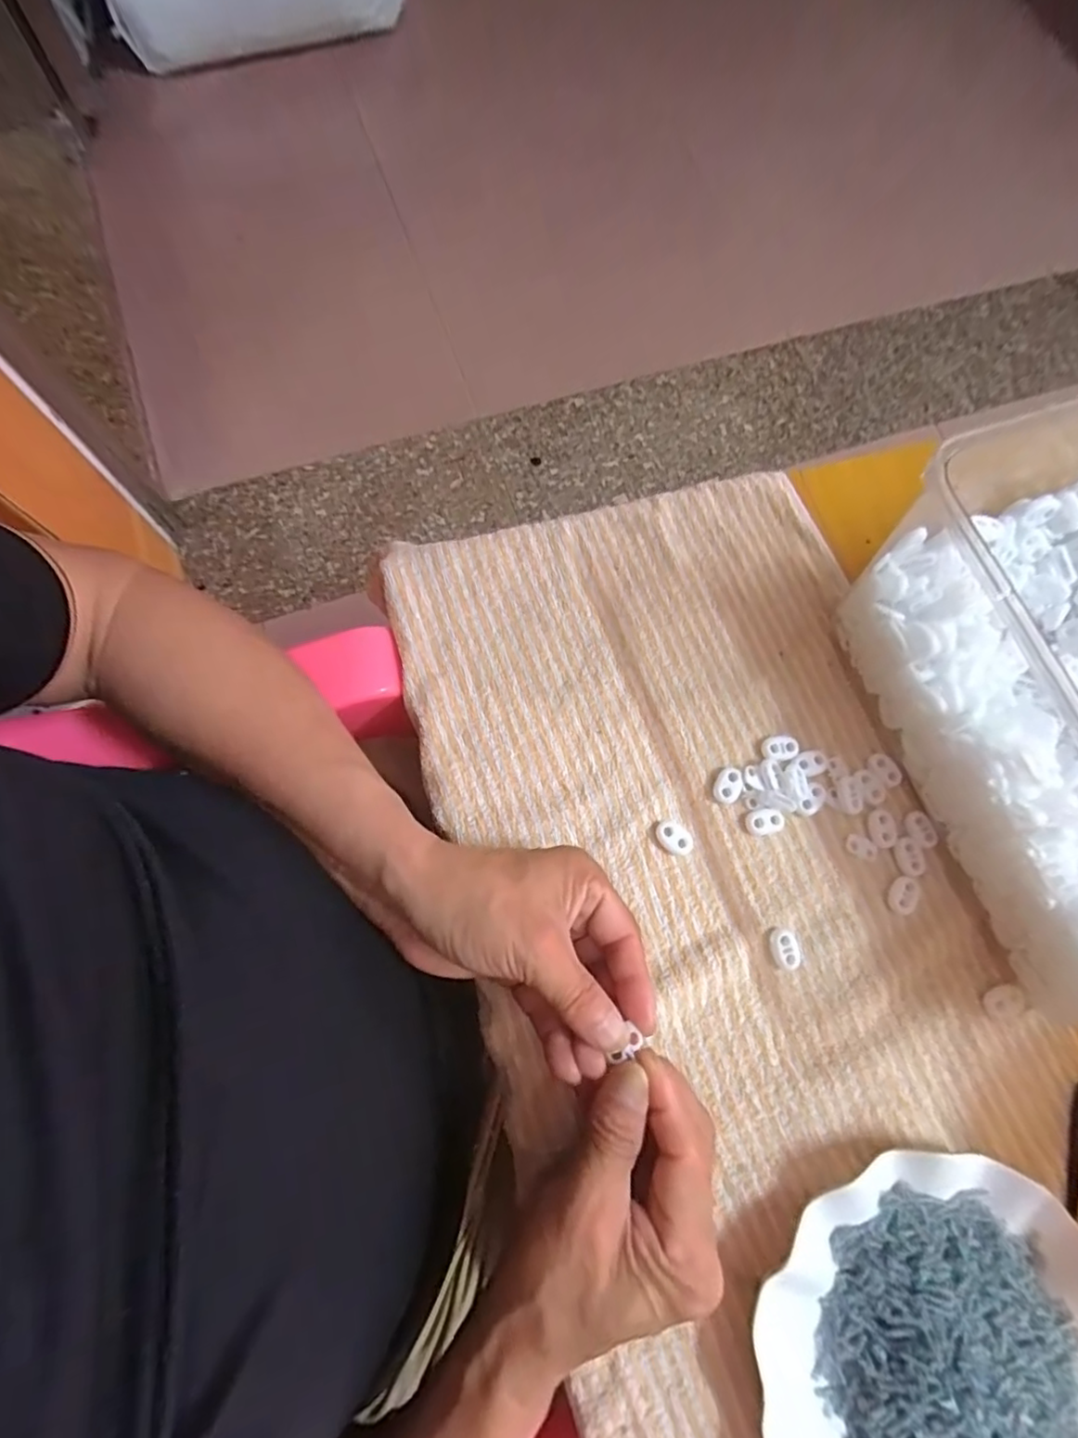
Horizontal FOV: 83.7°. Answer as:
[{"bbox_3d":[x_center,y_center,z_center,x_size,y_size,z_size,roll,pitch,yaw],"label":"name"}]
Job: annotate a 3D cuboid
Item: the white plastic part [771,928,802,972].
[{"bbox_3d":[0.138,0.129,0.336,0.016,0.007,0.022,-3,75,-4],"label":"white plastic part"}]

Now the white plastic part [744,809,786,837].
[{"bbox_3d":[0.134,0.061,0.355,0.022,0.007,0.015,-15,76,-7],"label":"white plastic part"}]

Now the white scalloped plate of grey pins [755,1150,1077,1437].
[{"bbox_3d":[0.193,0.307,0.279,0.178,0.025,0.175,1,75,-3],"label":"white scalloped plate of grey pins"}]

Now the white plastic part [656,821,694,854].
[{"bbox_3d":[0.079,0.069,0.350,0.022,0.006,0.015,36,76,6],"label":"white plastic part"}]

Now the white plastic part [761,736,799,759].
[{"bbox_3d":[0.147,0.018,0.366,0.023,0.006,0.014,-1,75,-4],"label":"white plastic part"}]

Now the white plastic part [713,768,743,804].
[{"bbox_3d":[0.113,0.040,0.359,0.016,0.006,0.022,27,75,4],"label":"white plastic part"}]

